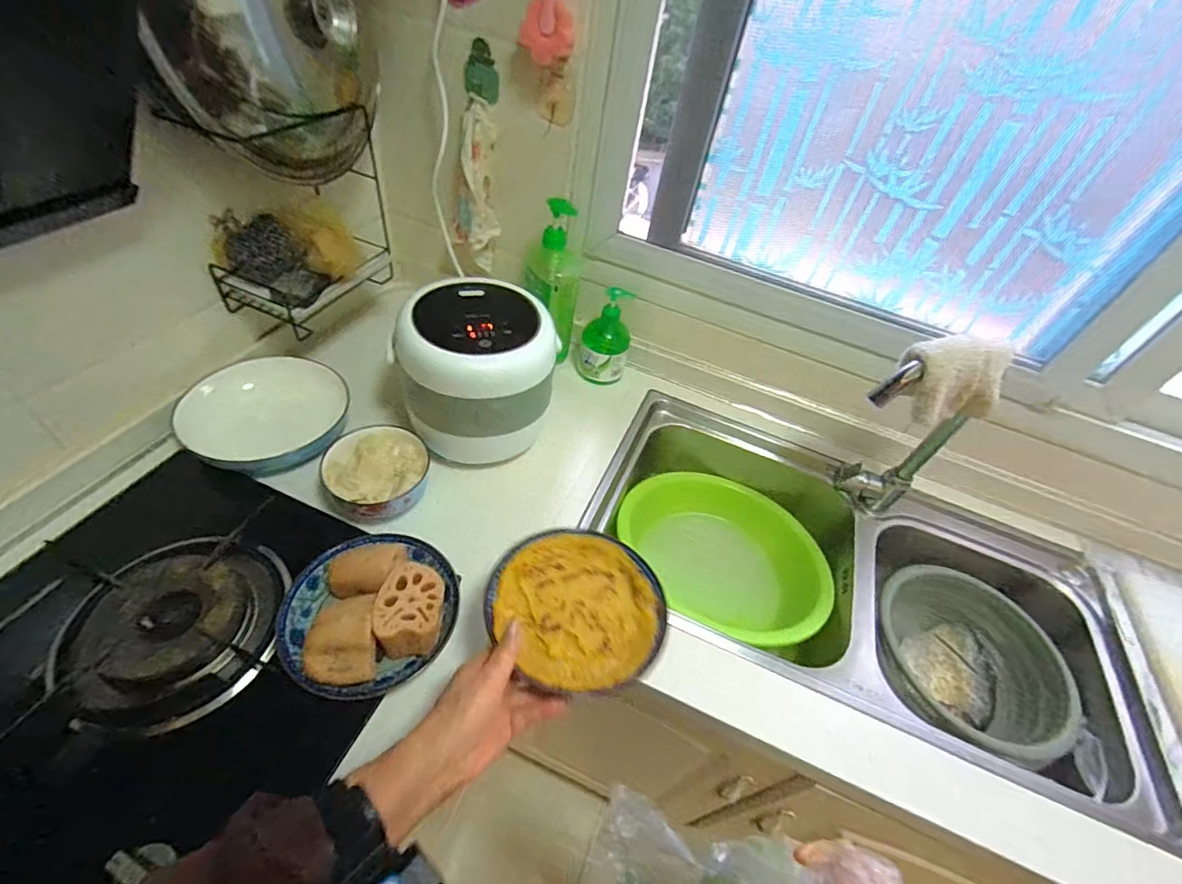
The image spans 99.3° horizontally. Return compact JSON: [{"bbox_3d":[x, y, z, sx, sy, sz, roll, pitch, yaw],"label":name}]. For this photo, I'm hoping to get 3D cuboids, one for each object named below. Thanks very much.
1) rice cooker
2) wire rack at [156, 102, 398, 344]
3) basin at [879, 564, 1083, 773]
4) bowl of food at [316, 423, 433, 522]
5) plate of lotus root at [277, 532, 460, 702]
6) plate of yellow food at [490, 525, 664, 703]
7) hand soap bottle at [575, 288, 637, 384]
[{"bbox_3d":[-0.149,-0.083,0.680,0.168,0.207,0.184,36,52,26],"label":"rice cooker"},{"bbox_3d":[-0.389,-0.303,0.686,0.136,0.249,0.236,24,48,17],"label":"wire rack"},{"bbox_3d":[0.541,0.322,0.732,0.238,0.100,0.238,3,45,-3],"label":"basin"},{"bbox_3d":[-0.263,0.042,0.623,0.122,0.046,0.125,11,45,4],"label":"bowl of food"},{"bbox_3d":[-0.229,0.167,0.522,0.166,0.077,0.157,3,45,-3],"label":"plate of lotus root"},{"bbox_3d":[-0.014,0.154,0.486,0.162,0.027,0.163,3,45,-3],"label":"plate of yellow food"},{"bbox_3d":[0.022,-0.177,0.848,0.087,0.144,0.085,5,45,-1],"label":"hand soap bottle"}]

